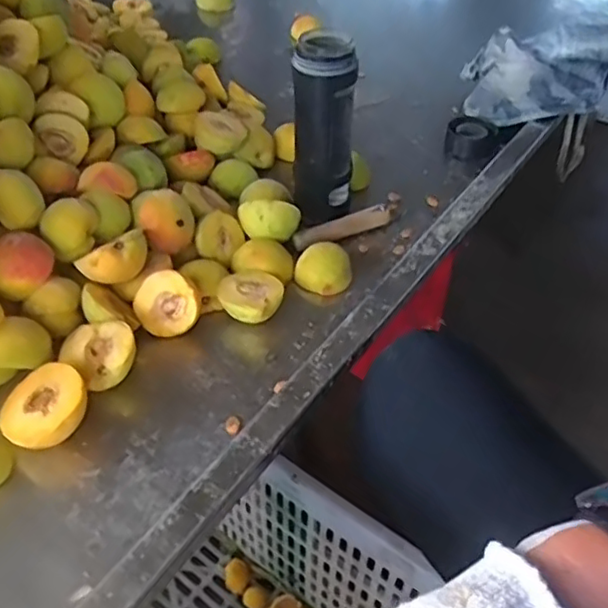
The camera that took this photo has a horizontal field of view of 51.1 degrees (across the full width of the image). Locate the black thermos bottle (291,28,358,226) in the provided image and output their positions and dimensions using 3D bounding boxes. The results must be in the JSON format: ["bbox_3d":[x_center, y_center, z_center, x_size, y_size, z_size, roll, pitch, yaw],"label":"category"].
[{"bbox_3d":[0.021,-0.179,0.667,0.069,0.195,0.061,5,41,0],"label":"black thermos bottle"}]

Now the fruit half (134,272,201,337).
[{"bbox_3d":[-0.125,-0.001,0.600,0.058,0.061,0.030,50,13,0],"label":"fruit half"}]

